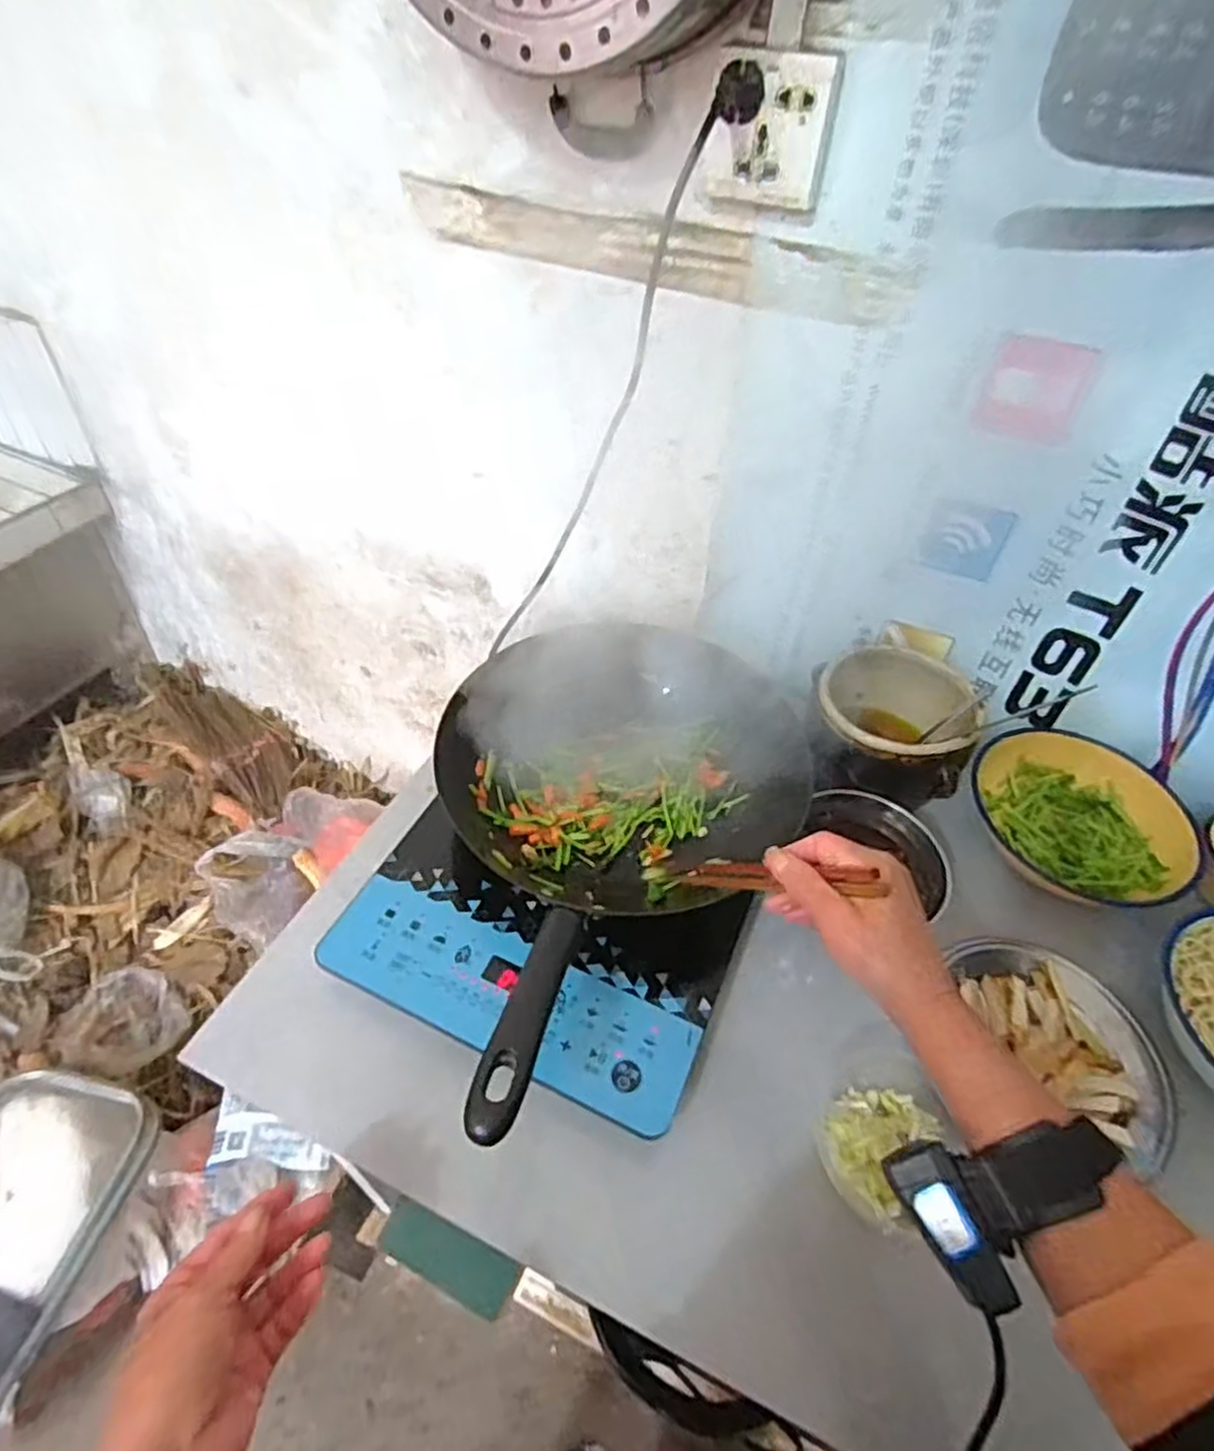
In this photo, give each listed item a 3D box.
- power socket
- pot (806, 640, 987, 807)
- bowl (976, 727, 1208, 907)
[{"bbox_3d":[0.116,-0.420,0.511,0.078,0.085,0.026,21,49,13],"label":"power socket"},{"bbox_3d":[0.261,0.016,0.695,0.135,0.123,0.146,3,47,-3],"label":"pot"},{"bbox_3d":[0.433,0.088,0.674,0.181,0.056,0.185,3,47,-3],"label":"bowl"}]

